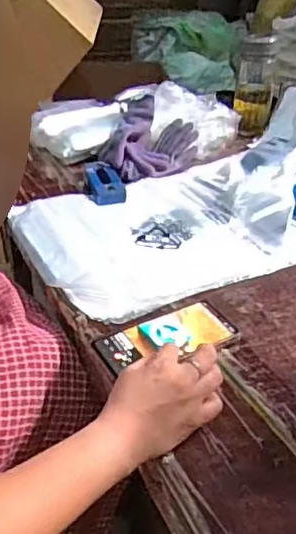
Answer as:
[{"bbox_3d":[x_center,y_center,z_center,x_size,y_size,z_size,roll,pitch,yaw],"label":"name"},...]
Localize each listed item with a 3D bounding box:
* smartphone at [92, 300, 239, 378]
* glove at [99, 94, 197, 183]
[{"bbox_3d":[0.021,0.075,0.679,0.164,0.010,0.075,-16,37,-23],"label":"smartphone"},{"bbox_3d":[0.000,-0.227,1.062,0.145,0.076,0.169,13,36,19],"label":"glove"}]

